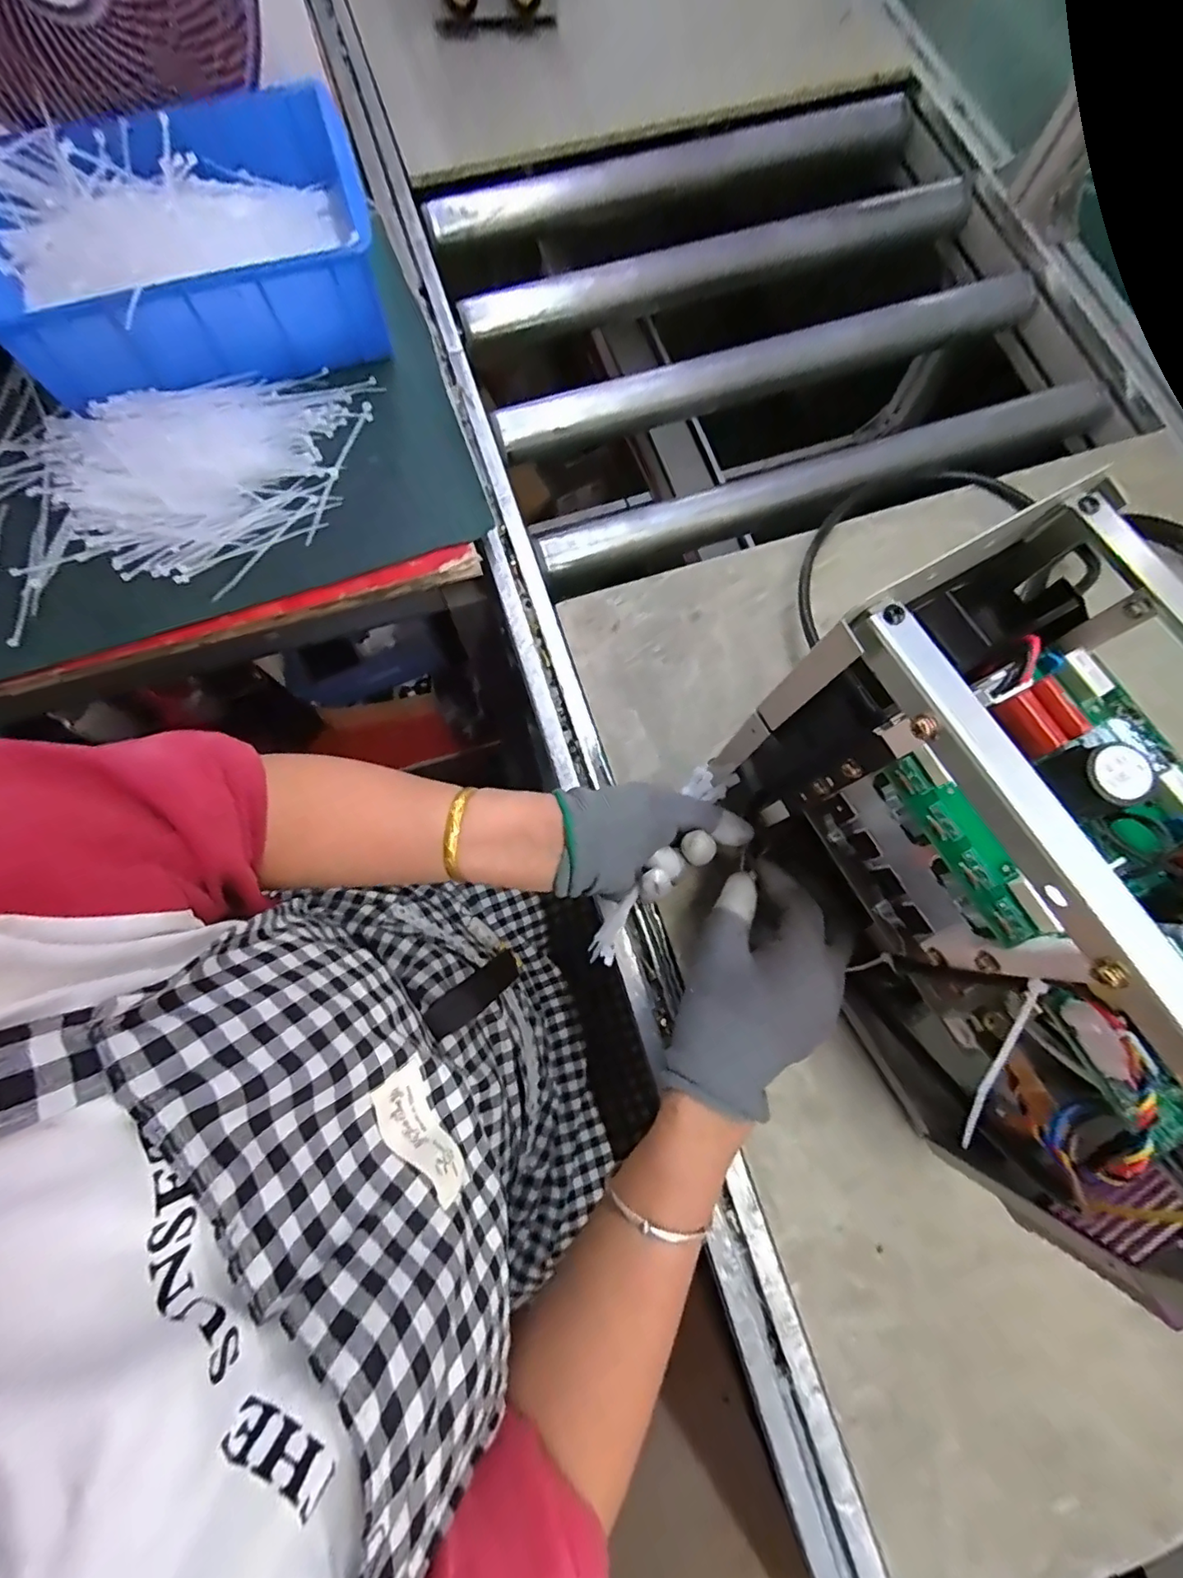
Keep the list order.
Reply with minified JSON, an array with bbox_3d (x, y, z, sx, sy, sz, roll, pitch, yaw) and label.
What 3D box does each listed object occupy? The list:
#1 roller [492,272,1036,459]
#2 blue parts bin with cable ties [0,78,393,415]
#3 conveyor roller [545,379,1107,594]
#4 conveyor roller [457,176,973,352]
[{"bbox_3d":[0.182,-0.438,0.570,0.571,0.048,0.038,-18,76,-5],"label":"roller"},{"bbox_3d":[-0.332,-0.438,0.460,0.285,0.099,0.186,-20,76,-5],"label":"blue parts bin with cable ties"},{"bbox_3d":[0.207,-0.291,0.534,0.535,0.039,0.046,-18,76,-5],"label":"conveyor roller"},{"bbox_3d":[0.142,-0.575,0.606,0.579,0.060,0.055,-17,76,-5],"label":"conveyor roller"}]

